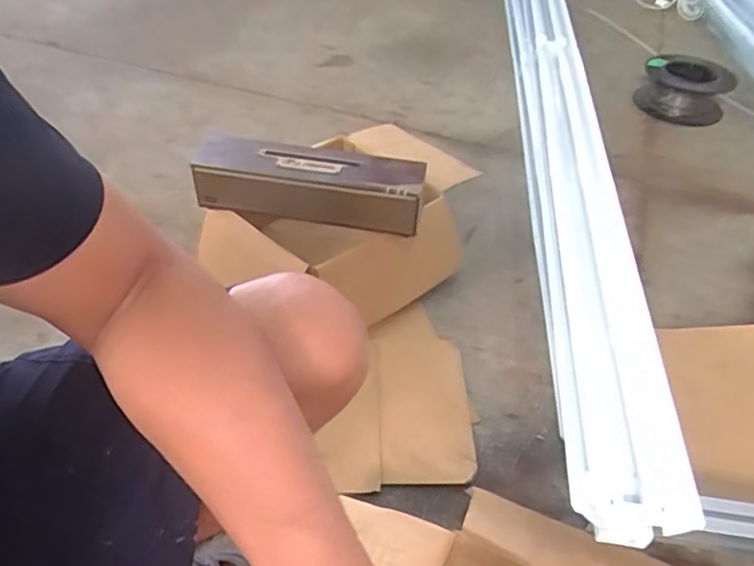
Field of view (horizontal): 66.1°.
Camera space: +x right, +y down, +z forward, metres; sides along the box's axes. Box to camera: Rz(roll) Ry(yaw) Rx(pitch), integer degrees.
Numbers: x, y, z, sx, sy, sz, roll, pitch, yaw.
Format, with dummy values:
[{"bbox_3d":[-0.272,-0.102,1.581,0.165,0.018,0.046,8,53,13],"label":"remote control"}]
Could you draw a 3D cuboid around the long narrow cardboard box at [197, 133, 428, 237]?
[{"bbox_3d":[-0.119,-0.177,0.998,0.395,0.089,0.130,9,43,5],"label":"long narrow cardboard box"}]

